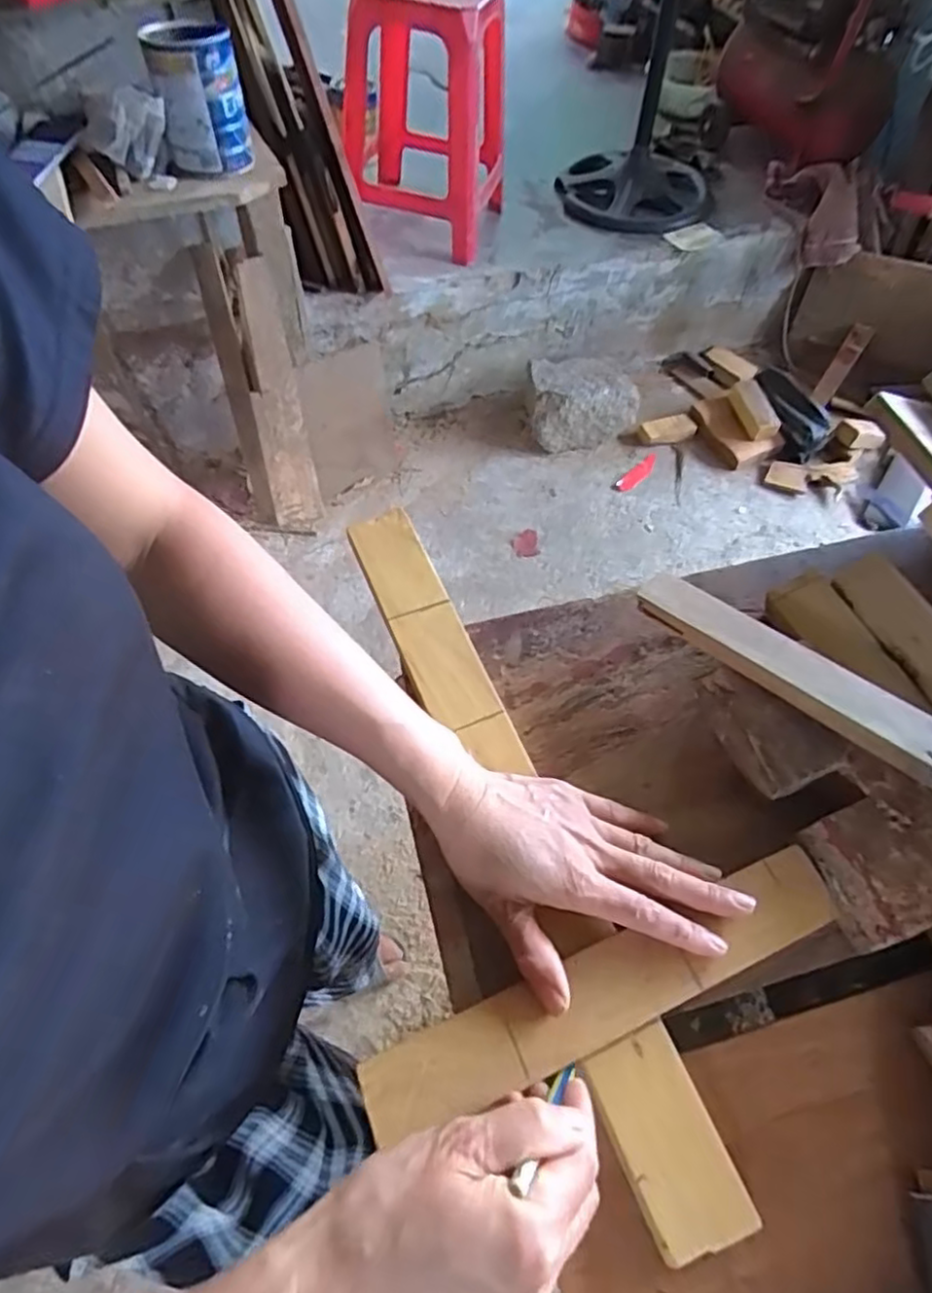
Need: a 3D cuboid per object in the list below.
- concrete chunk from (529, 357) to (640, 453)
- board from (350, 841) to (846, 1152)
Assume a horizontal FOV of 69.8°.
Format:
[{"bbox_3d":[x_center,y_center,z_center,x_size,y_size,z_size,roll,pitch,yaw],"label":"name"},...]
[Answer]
[{"bbox_3d":[0.307,-0.661,1.808,0.299,0.175,0.213,-15,60,-9],"label":"concrete chunk"},{"bbox_3d":[0.078,0.182,0.356,0.269,0.009,0.044,-20,62,-12],"label":"board"}]

